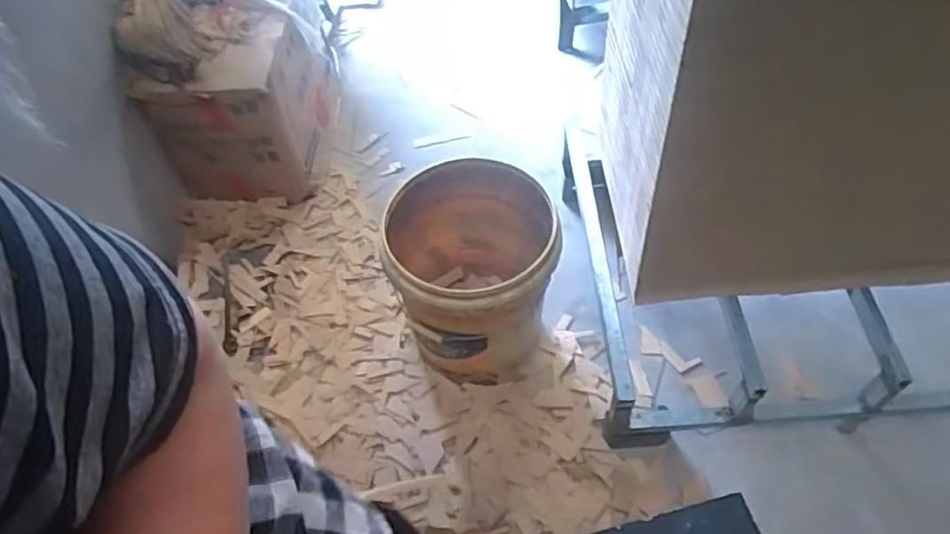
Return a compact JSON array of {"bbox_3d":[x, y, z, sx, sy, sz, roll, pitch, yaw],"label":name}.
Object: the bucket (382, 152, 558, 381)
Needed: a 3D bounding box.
[{"bbox_3d":[0.003,0.031,1.291,0.301,0.351,0.305,-2,53,3],"label":"bucket"}]

